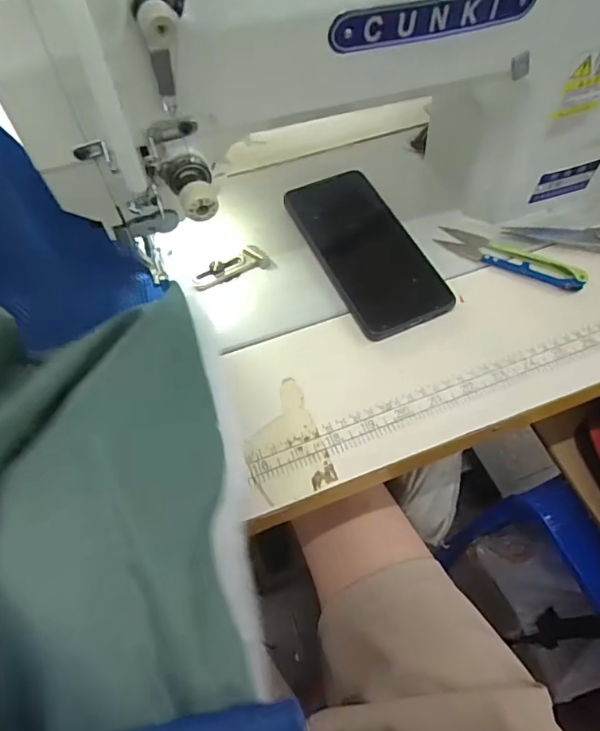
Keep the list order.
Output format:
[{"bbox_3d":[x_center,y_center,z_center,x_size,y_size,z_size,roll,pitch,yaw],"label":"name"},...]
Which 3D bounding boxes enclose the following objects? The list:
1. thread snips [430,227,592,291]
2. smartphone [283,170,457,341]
[{"bbox_3d":[0.172,-0.090,0.413,0.116,0.011,0.027,24,63,13],"label":"thread snips"},{"bbox_3d":[0.054,-0.094,0.408,0.074,0.012,0.153,-23,69,-12],"label":"smartphone"}]

